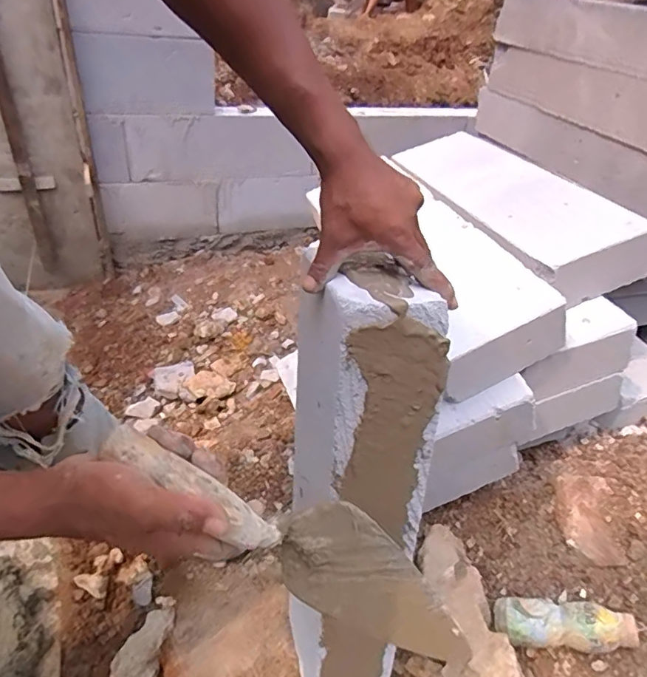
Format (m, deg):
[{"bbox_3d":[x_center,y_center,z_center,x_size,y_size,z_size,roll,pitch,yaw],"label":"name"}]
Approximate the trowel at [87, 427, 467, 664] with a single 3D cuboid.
[{"bbox_3d":[-0.026,0.157,0.384,0.304,0.076,0.061,35,37,-9],"label":"trowel"}]

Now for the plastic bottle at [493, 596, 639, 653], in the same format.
[{"bbox_3d":[0.332,0.395,0.703,0.186,0.053,0.061,-7,32,23],"label":"plastic bottle"}]

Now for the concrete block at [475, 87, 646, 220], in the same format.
[{"bbox_3d":[0.558,-0.421,1.094,0.188,0.097,0.641,-11,40,-21],"label":"concrete block"}]

